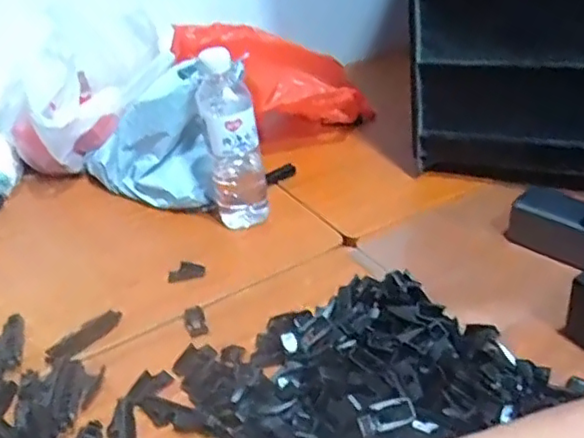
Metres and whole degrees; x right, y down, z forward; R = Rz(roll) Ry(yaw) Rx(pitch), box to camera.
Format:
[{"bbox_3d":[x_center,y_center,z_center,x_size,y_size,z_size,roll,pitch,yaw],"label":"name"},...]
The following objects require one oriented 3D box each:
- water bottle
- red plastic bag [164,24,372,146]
[{"bbox_3d":[-0.069,-0.090,0.716,0.064,0.200,0.058,-8,33,-4],"label":"water bottle"},{"bbox_3d":[-0.027,-0.210,0.937,0.267,0.148,0.194,9,35,22],"label":"red plastic bag"}]

